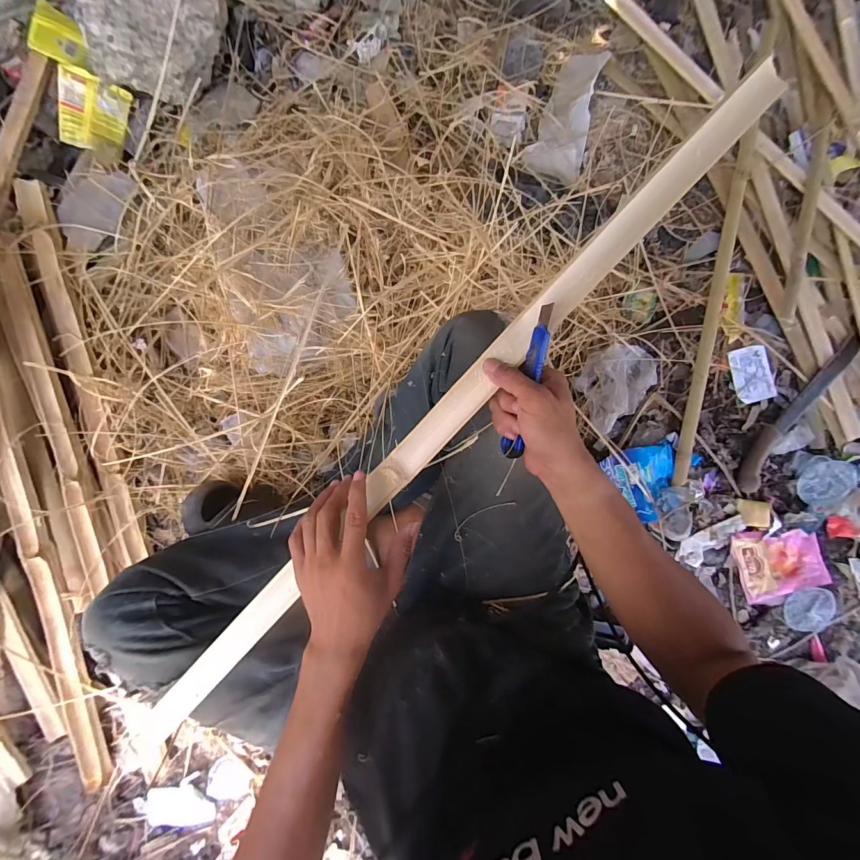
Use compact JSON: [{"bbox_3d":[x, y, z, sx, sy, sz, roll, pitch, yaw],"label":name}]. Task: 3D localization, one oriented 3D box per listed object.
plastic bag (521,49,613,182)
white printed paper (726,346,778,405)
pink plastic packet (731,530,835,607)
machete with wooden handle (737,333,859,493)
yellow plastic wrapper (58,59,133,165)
[{"bbox_3d":[0.278,-0.626,0.750,0.115,0.046,0.243,20,85,-2],"label":"plastic bag"},{"bbox_3d":[0.644,-0.111,0.756,0.078,0.010,0.109,-18,90,5],"label":"white printed paper"},{"bbox_3d":[0.691,0.262,0.742,0.173,0.016,0.138,-11,88,1],"label":"pink plastic packet"},{"bbox_3d":[0.716,-0.036,0.744,0.057,0.018,0.367,35,89,2],"label":"machete with wooden handle"},{"bbox_3d":[-0.620,-0.575,0.693,0.103,0.018,0.134,12,97,-24],"label":"yellow plastic wrapper"}]

